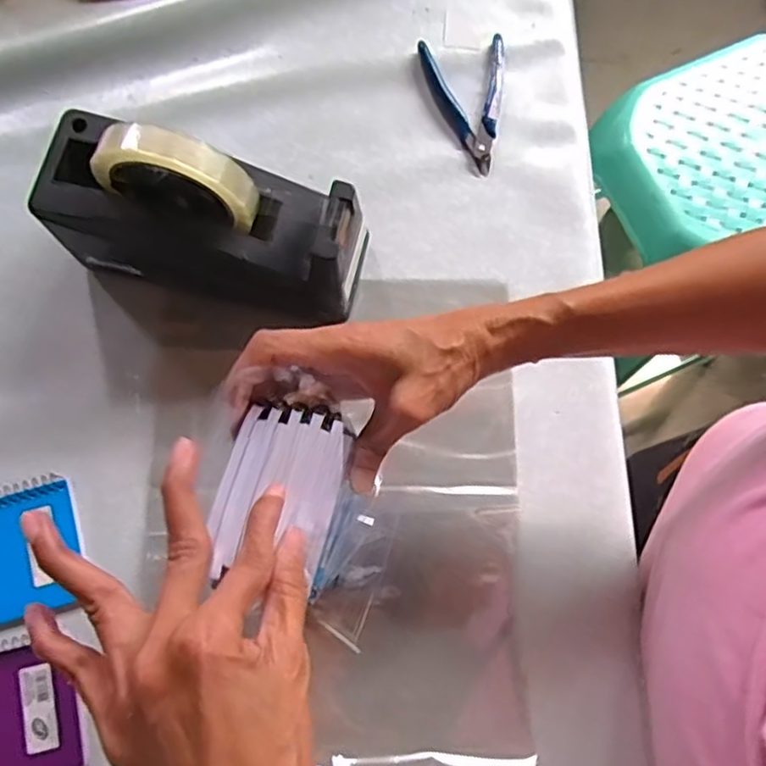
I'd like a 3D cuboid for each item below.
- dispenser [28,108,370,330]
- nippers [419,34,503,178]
[{"bbox_3d":[-0.114,-0.108,0.435,0.204,0.128,0.076,15,75,2],"label":"dispenser"},{"bbox_3d":[0.071,-0.225,0.529,0.066,0.016,0.117,-8,75,-4],"label":"nippers"}]

